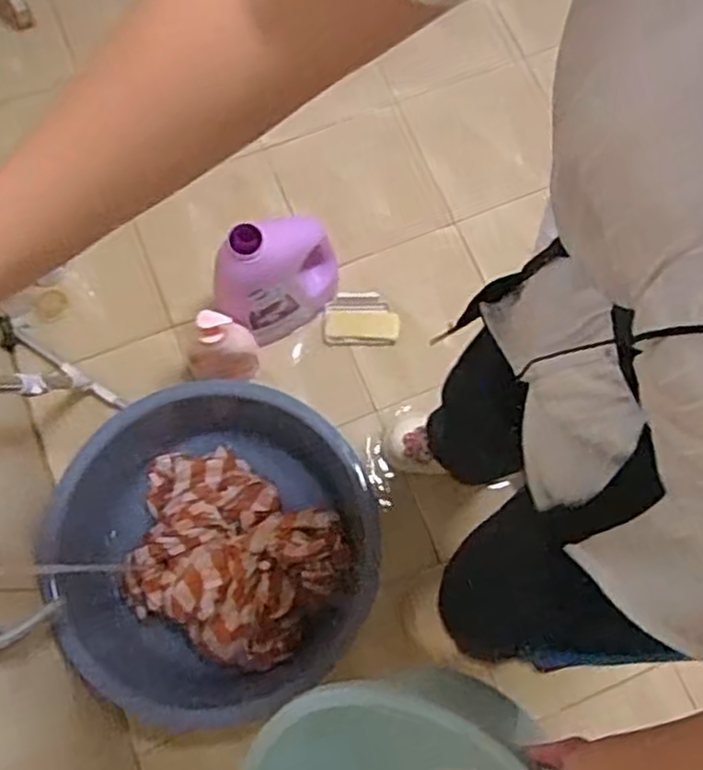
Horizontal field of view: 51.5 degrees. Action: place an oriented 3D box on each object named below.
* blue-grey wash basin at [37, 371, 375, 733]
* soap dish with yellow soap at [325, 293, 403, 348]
[{"bbox_3d":[-0.211,0.257,1.145,0.488,0.159,0.476,0,69,-1],"label":"blue-grey wash basin"},{"bbox_3d":[0.017,-0.123,1.355,0.138,0.027,0.095,-1,69,-1],"label":"soap dish with yellow soap"}]

